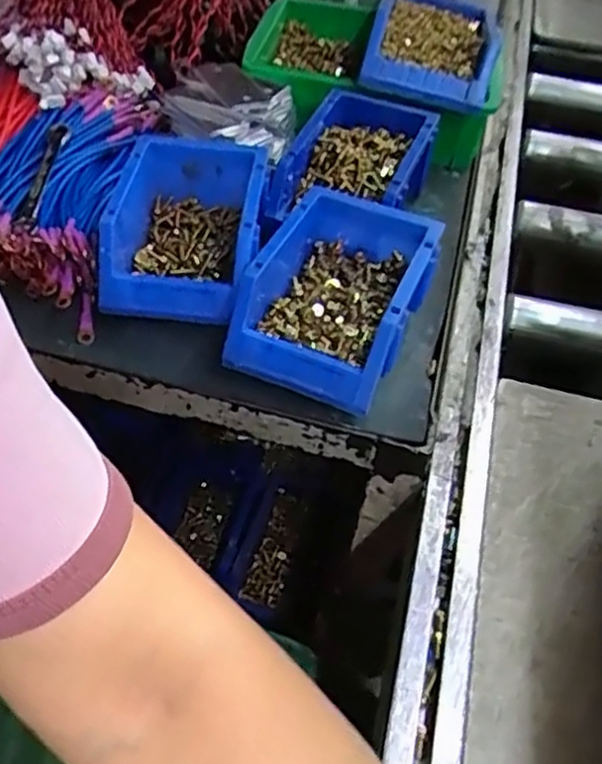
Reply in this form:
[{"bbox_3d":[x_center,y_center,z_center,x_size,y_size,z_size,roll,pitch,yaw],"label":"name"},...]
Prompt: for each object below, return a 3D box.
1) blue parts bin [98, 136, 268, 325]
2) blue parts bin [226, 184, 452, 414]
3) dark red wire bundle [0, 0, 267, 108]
[{"bbox_3d":[-0.088,-0.121,0.534,0.108,0.063,0.164,5,49,0],"label":"blue parts bin"},{"bbox_3d":[0.024,-0.067,0.489,0.118,0.059,0.157,17,51,11],"label":"blue parts bin"},{"bbox_3d":[-0.159,-0.397,0.701,0.239,0.110,0.281,0,50,-3],"label":"dark red wire bundle"}]

